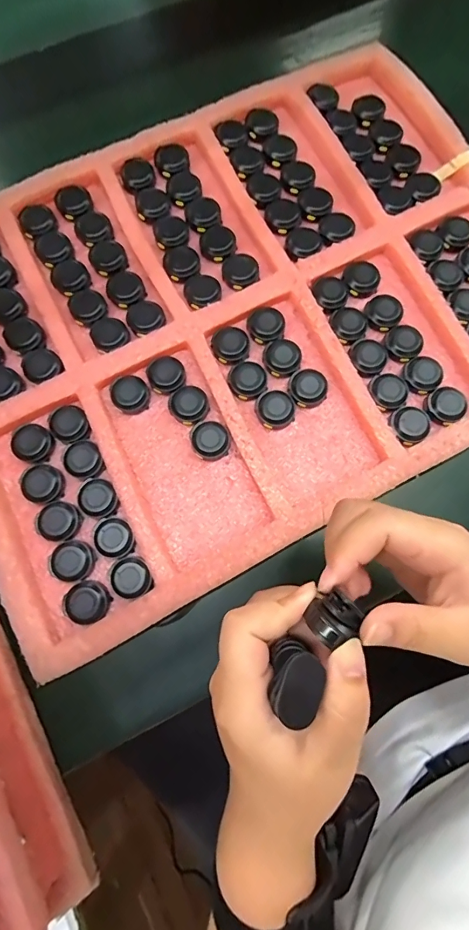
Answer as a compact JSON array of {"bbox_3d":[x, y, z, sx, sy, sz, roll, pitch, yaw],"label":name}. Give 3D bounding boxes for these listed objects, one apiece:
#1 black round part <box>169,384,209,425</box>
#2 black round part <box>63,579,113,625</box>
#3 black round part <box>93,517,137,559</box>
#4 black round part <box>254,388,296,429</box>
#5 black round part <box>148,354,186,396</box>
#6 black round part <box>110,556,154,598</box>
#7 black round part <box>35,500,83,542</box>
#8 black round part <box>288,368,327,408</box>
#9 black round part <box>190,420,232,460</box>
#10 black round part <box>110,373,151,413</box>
[{"bbox_3d":[-0.036,-0.048,0.336,0.029,0.012,0.028,0,78,-1],"label":"black round part"},{"bbox_3d":[-0.104,0.097,0.304,0.029,0.011,0.029,0,78,-1],"label":"black round part"},{"bbox_3d":[-0.087,0.053,0.311,0.027,0.009,0.028,0,78,-1],"label":"black round part"},{"bbox_3d":[0.032,-0.044,0.336,0.031,0.014,0.030,0,78,-1],"label":"black round part"},{"bbox_3d":[-0.054,-0.072,0.340,0.028,0.010,0.030,0,78,-1],"label":"black round part"},{"bbox_3d":[-0.074,0.080,0.305,0.027,0.009,0.029,0,78,-1],"label":"black round part"},{"bbox_3d":[-0.130,0.040,0.315,0.029,0.014,0.028,0,78,-1],"label":"black round part"},{"bbox_3d":[0.058,-0.061,0.340,0.030,0.014,0.029,0,78,-1],"label":"black round part"},{"bbox_3d":[-0.019,-0.020,0.331,0.029,0.013,0.029,0,78,-1],"label":"black round part"},{"bbox_3d":[-0.082,-0.057,0.337,0.029,0.011,0.030,0,78,-1],"label":"black round part"}]

